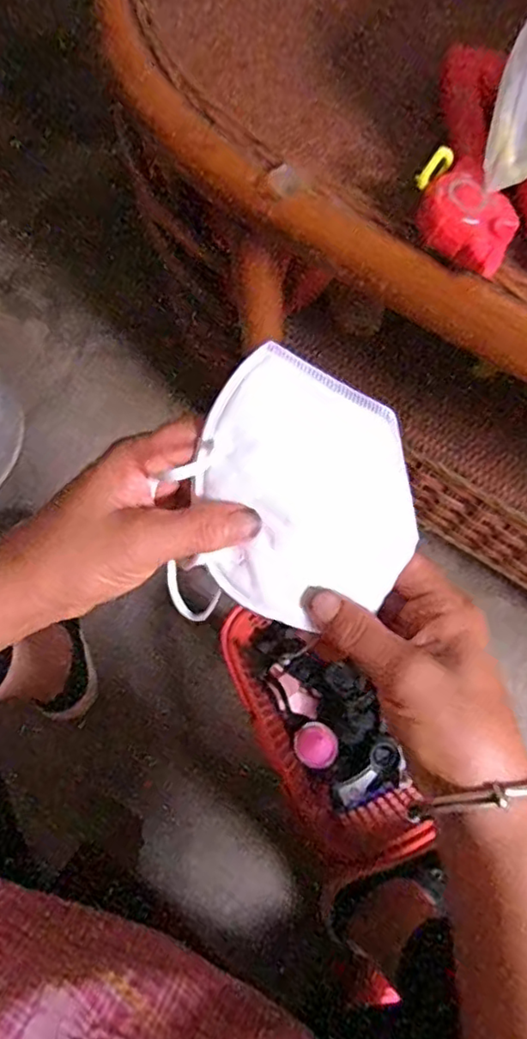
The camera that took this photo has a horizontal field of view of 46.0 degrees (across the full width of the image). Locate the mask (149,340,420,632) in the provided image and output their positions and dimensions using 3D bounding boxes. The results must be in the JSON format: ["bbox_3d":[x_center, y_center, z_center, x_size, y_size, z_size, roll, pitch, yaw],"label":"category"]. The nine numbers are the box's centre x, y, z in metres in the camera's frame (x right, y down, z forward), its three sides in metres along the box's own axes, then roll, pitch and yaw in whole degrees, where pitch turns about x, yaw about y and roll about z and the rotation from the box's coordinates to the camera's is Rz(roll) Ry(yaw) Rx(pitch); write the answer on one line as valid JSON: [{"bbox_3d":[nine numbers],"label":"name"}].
[{"bbox_3d":[0.017,-0.006,0.296,0.106,0.020,0.125,20,102,-6],"label":"mask"}]

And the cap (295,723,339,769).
[{"bbox_3d":[0.060,0.255,0.701,0.046,0.016,0.048,0,72,1],"label":"cap"}]

